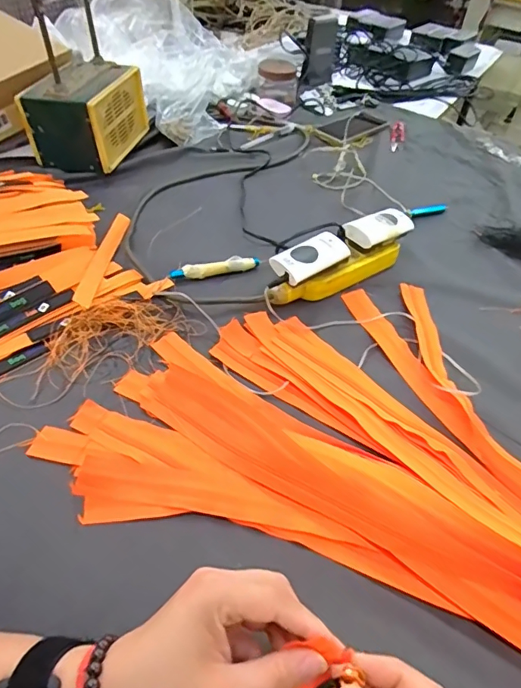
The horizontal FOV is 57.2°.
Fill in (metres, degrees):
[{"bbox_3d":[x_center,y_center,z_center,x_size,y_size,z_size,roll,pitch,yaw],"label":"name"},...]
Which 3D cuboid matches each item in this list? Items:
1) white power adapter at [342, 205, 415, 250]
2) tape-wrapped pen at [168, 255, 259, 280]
[{"bbox_3d":[0.164,-0.161,0.664,0.111,0.022,0.054,-29,55,-27],"label":"white power adapter"},{"bbox_3d":[-0.061,-0.105,0.651,0.123,0.016,0.016,-15,49,-17],"label":"tape-wrapped pen"}]

